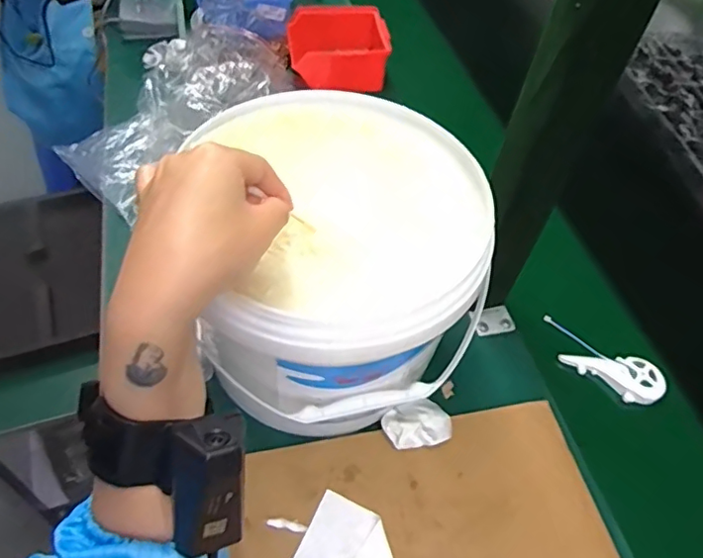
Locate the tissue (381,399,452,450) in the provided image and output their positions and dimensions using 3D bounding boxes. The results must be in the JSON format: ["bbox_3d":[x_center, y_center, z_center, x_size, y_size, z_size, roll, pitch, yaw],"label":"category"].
[{"bbox_3d":[0.055,0.123,0.474,0.057,0.014,0.039,-13,53,-16],"label":"tissue"}]

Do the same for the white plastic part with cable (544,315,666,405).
[{"bbox_3d":[0.242,0.080,0.549,0.121,0.011,0.045,30,54,17],"label":"white plastic part with cable"}]

